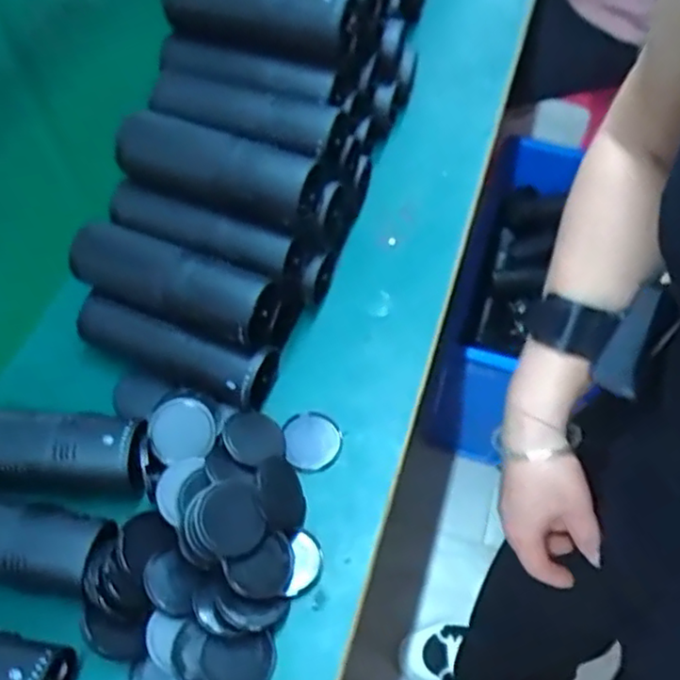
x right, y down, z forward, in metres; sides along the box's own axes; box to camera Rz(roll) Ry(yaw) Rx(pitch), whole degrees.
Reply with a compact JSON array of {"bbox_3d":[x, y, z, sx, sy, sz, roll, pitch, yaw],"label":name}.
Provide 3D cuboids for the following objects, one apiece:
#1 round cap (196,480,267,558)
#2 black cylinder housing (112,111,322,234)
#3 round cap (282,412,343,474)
[{"bbox_3d":[-0.076,0.125,0.456,0.048,0.008,0.048,9,68,-22],"label":"round cap"},{"bbox_3d":[-0.097,-0.134,0.511,0.165,0.049,0.050,17,58,10],"label":"black cylinder housing"},{"bbox_3d":[-0.022,0.082,0.521,0.046,0.005,0.049,0,57,-1],"label":"round cap"}]

